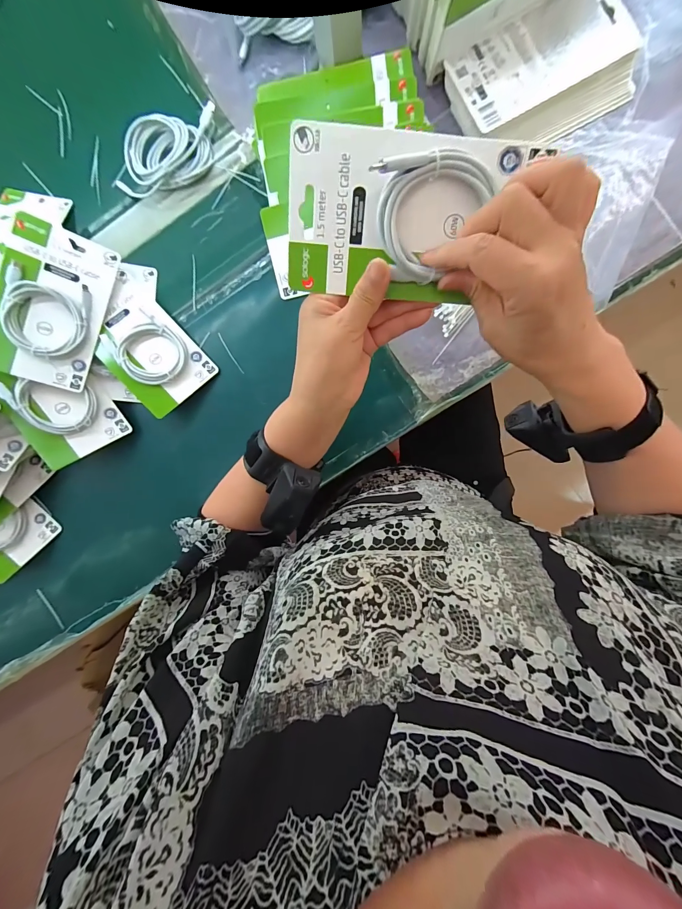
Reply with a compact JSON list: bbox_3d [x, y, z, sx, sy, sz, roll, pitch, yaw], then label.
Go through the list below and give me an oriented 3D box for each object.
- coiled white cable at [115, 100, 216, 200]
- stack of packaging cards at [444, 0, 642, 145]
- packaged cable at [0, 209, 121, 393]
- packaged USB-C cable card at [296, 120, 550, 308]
[{"bbox_3d":[-0.231,-0.391,0.421,0.146,0.029,0.079,-9,91,5],"label":"coiled white cable"},{"bbox_3d":[0.226,-0.428,0.367,0.186,0.031,0.119,-24,87,6],"label":"stack of packaging cards"},{"bbox_3d":[-0.343,-0.179,0.386,0.102,0.021,0.184,13,88,-27],"label":"packaged cable"},{"bbox_3d":[0.043,-0.165,0.226,0.154,0.022,0.098,5,110,1],"label":"packaged USB-C cable card"}]

